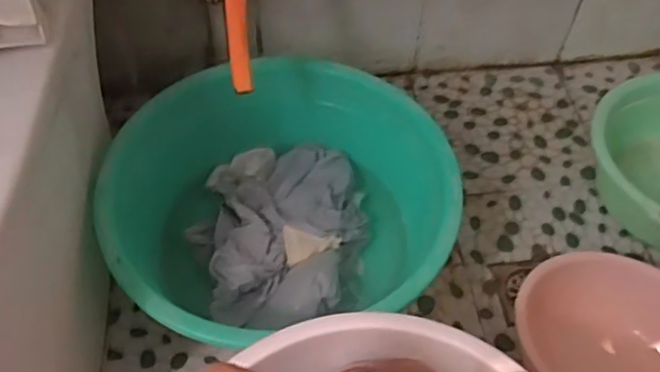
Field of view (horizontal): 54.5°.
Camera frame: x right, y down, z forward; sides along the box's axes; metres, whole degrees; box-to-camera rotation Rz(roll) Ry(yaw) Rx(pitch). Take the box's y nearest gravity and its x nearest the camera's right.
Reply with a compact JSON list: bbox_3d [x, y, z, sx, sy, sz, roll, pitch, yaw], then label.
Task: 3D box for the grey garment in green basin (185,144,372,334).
[{"bbox_3d":[-0.073,0.062,0.957,0.254,0.048,0.322,-3,51,-4],"label":"grey garment in green basin"}]

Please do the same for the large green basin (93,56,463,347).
[{"bbox_3d":[-0.077,0.011,0.925,0.452,0.186,0.437,1,51,-1],"label":"large green basin"}]

